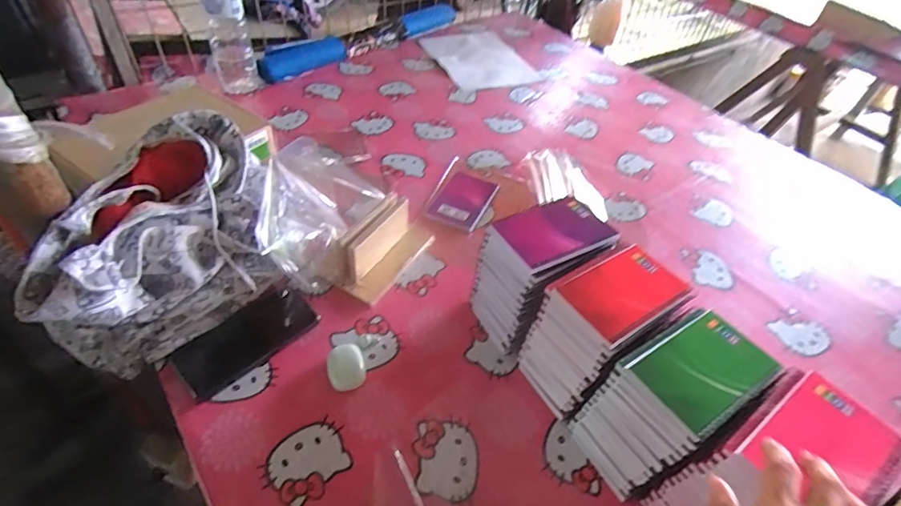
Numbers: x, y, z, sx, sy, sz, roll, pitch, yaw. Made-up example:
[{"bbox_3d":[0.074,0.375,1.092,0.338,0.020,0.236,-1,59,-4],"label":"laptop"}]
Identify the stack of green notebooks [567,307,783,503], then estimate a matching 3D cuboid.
[{"bbox_3d":[0.222,0.158,0.494,0.137,0.158,0.096,-22,52,-25],"label":"stack of green notebooks"}]

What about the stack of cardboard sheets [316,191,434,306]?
[{"bbox_3d":[-0.102,-0.019,0.686,0.095,0.077,0.167,26,49,18],"label":"stack of cardboard sheets"}]

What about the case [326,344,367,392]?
[{"bbox_3d":[-0.123,0.136,0.567,0.043,0.017,0.052,-8,47,-13],"label":"case"}]

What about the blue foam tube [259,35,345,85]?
[{"bbox_3d":[-0.339,-0.439,1.089,0.064,0.051,0.215,35,53,25],"label":"blue foam tube"}]

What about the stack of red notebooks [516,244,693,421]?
[{"bbox_3d":[0.170,0.094,0.554,0.137,0.156,0.090,-24,53,-26],"label":"stack of red notebooks"}]

